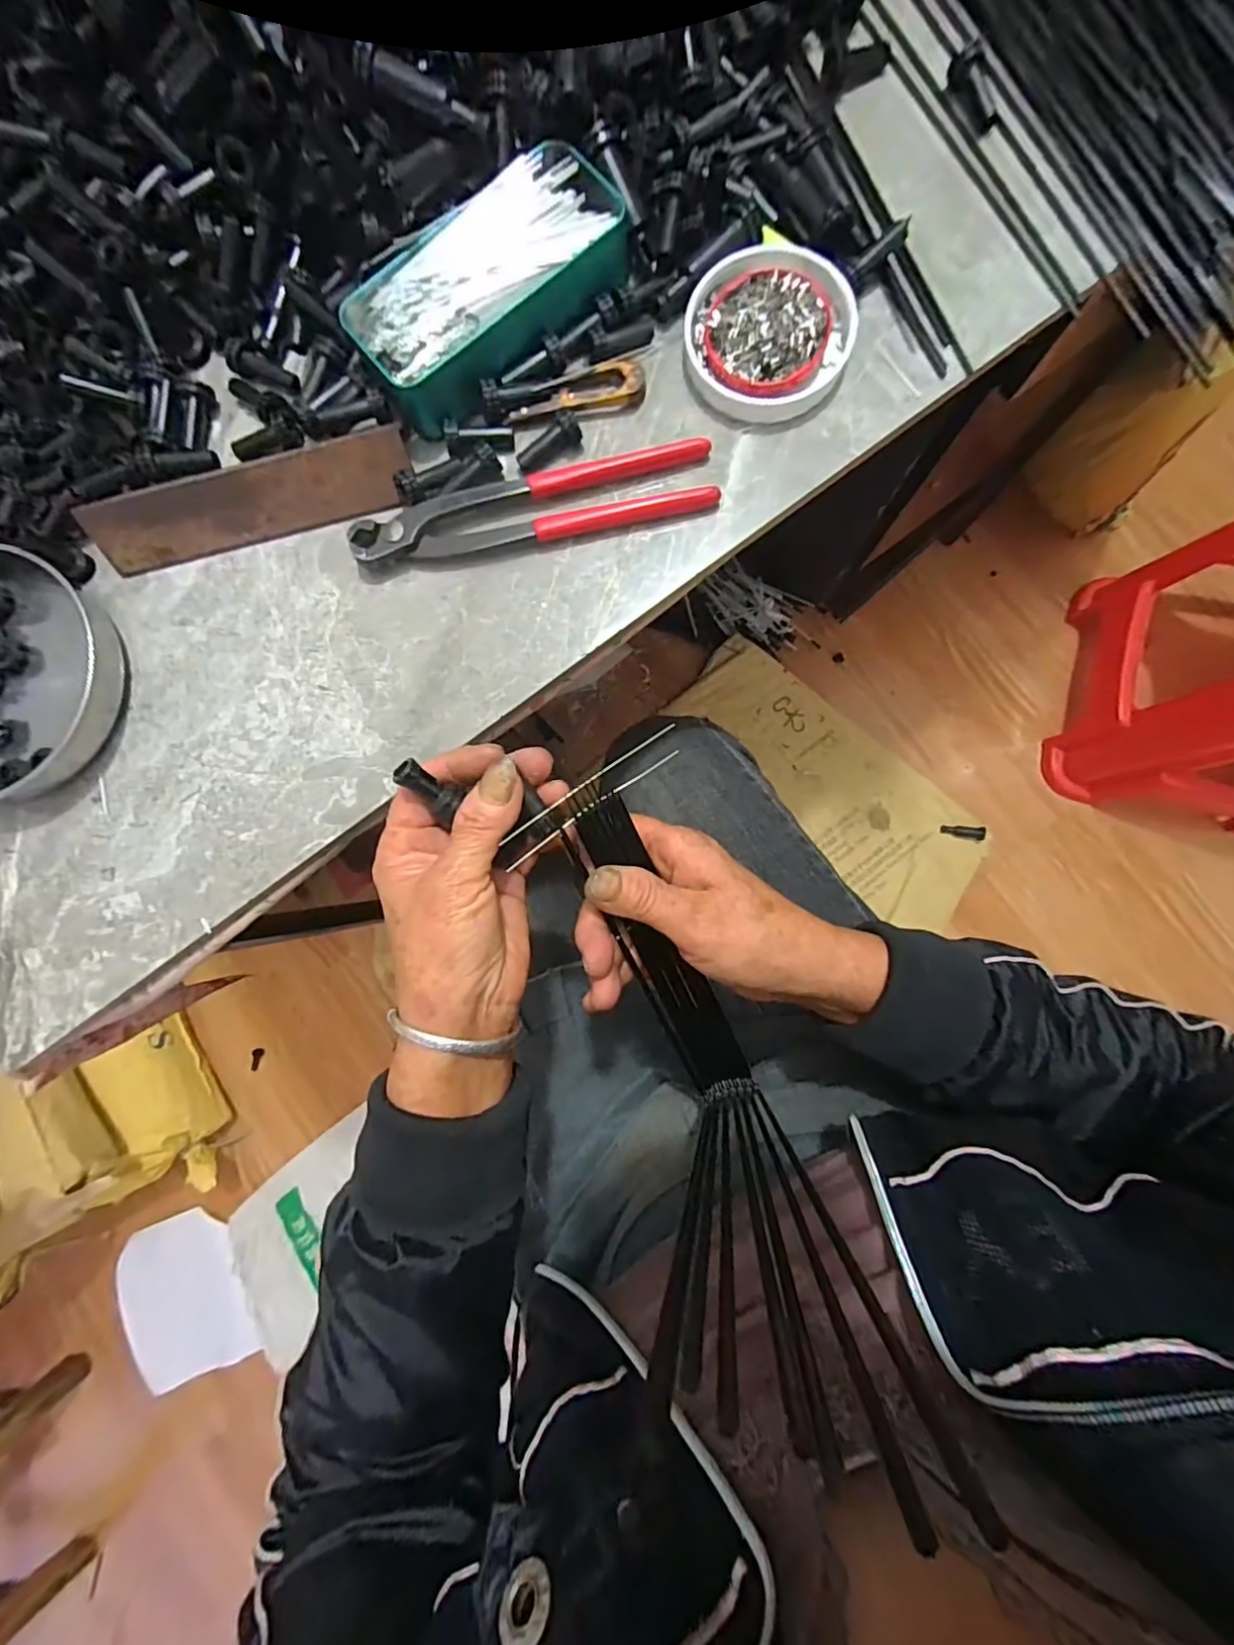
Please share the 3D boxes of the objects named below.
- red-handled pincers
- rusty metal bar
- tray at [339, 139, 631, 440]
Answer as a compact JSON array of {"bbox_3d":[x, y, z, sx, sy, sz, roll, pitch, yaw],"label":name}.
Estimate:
[{"bbox_3d":[-0.045,-0.172,0.319,0.197,0.014,0.037,-12,85,3],"label":"red-handled pincers"},{"bbox_3d":[-0.200,-0.174,0.320,0.177,0.010,0.037,-12,125,4],"label":"rusty metal bar"},{"bbox_3d":[-0.065,-0.281,0.306,0.151,0.027,0.074,-37,84,0],"label":"tray"}]

